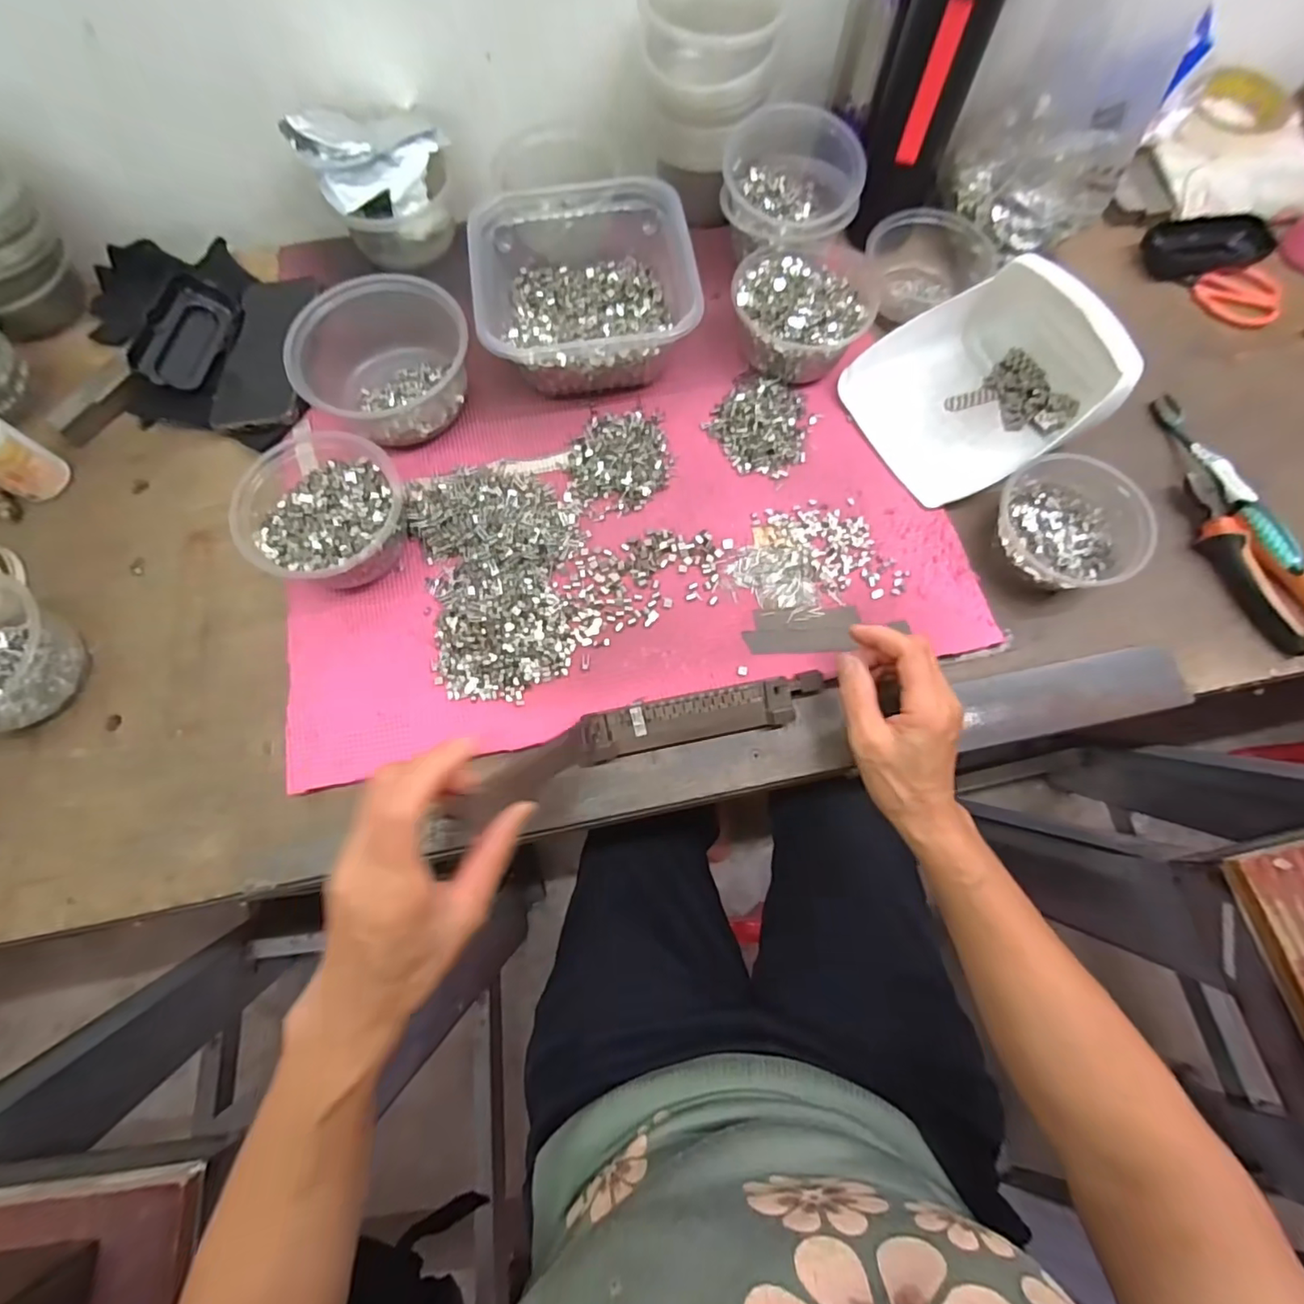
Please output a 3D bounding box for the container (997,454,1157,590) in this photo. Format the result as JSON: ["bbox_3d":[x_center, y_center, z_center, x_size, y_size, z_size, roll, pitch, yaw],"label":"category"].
[{"bbox_3d":[0.312,-0.096,0.440,0.103,0.051,0.100,0,71,0],"label":"container"}]

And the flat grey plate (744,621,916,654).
[{"bbox_3d":[0.130,-0.010,0.438,0.117,0.004,0.020,-2,76,-1],"label":"flat grey plate"}]

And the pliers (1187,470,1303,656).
[{"bbox_3d":[0.463,-0.071,0.450,0.050,0.026,0.150,-28,73,-9],"label":"pliers"}]

